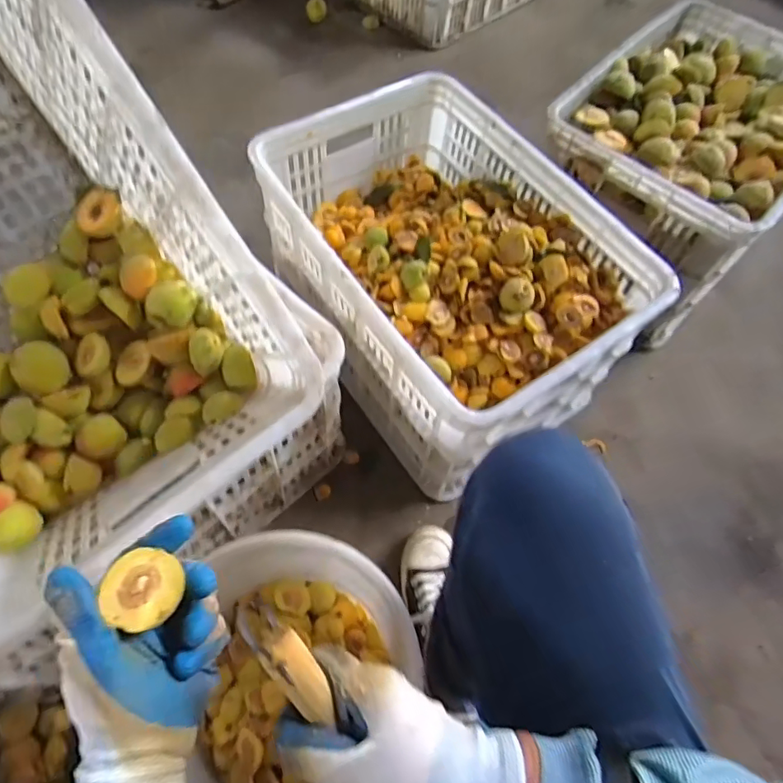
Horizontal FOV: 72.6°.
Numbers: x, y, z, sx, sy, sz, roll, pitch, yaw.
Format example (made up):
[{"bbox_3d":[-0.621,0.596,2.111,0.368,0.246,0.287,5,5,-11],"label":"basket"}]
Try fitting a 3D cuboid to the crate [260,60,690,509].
[{"bbox_3d":[0.081,-0.172,0.817,0.384,0.282,0.518,-32,67,-18],"label":"crate"}]

